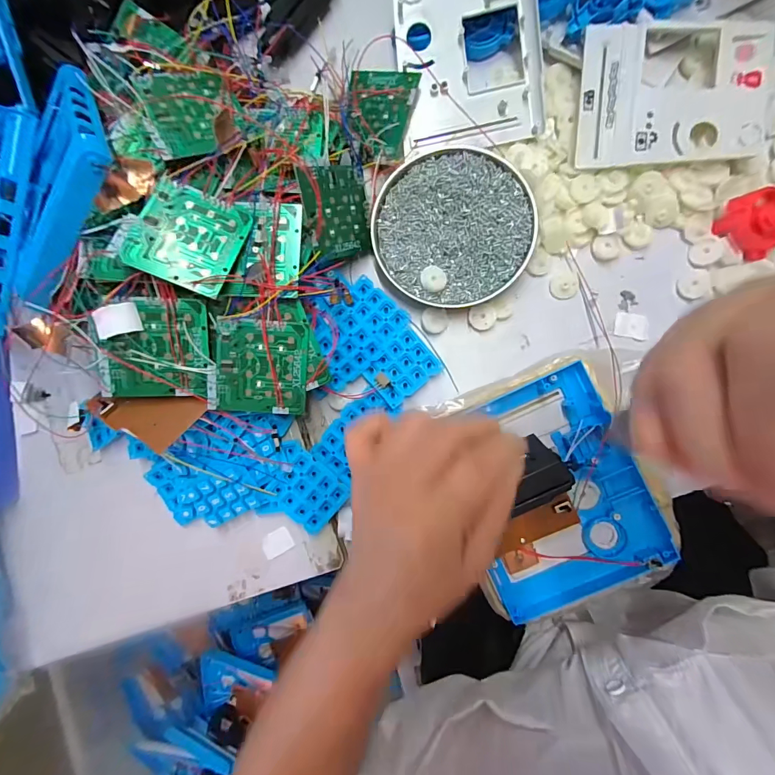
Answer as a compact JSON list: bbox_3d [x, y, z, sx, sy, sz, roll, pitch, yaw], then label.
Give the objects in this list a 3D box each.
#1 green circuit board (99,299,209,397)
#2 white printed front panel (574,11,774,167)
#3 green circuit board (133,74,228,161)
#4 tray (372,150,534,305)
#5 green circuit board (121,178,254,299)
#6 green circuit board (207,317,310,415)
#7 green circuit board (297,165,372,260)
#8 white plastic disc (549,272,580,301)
[{"bbox_3d":[-0.171,-0.028,0.283,0.070,0.005,0.072,1,101,-12],"label":"green circuit board"},{"bbox_3d":[0.230,-0.238,0.310,0.144,0.017,0.111,0,88,5],"label":"white printed front panel"},{"bbox_3d":[-0.150,-0.209,0.290,0.060,0.004,0.071,-22,83,-21],"label":"green circuit board"},{"bbox_3d":[0.057,-0.138,0.335,0.133,0.017,0.128,0,88,5],"label":"tray"},{"bbox_3d":[-0.140,-0.106,0.269,0.067,0.004,0.070,22,73,-9],"label":"green circuit board"},{"bbox_3d":[-0.100,-0.015,0.297,0.073,0.005,0.072,4,102,-7],"label":"green circuit board"},{"bbox_3d":[-0.039,-0.143,0.316,0.004,0.071,0.068,10,121,36],"label":"green circuit board"},{"bbox_3d":[0.155,-0.089,0.336,0.024,0.004,0.023,0,88,5],"label":"white plastic disc"}]

